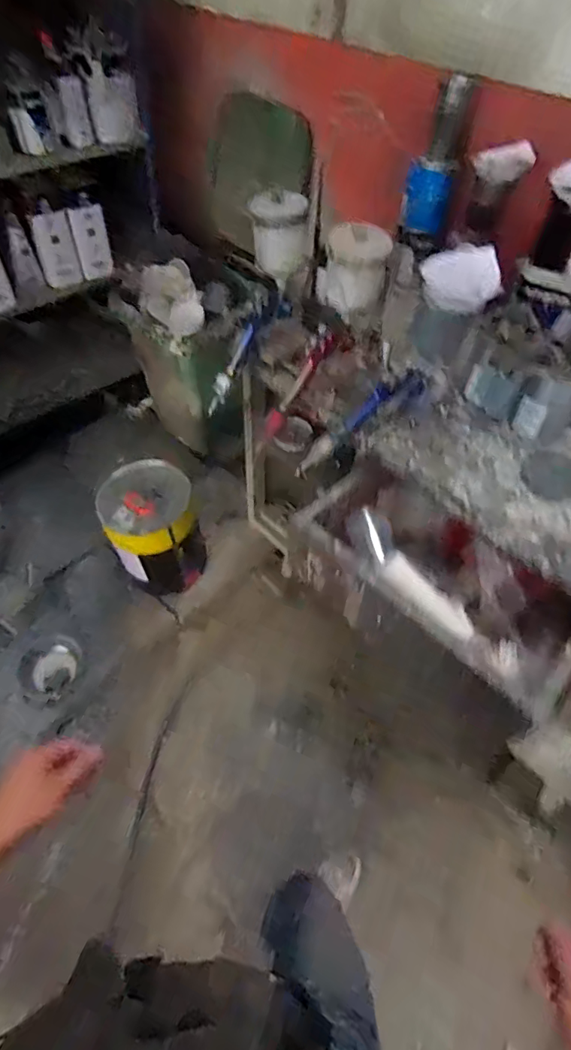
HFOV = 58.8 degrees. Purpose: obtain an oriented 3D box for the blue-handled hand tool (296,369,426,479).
[{"bbox_3d":[0.146,-0.194,0.999,0.298,0.071,0.067,-41,61,9],"label":"blue-handled hand tool"}]

